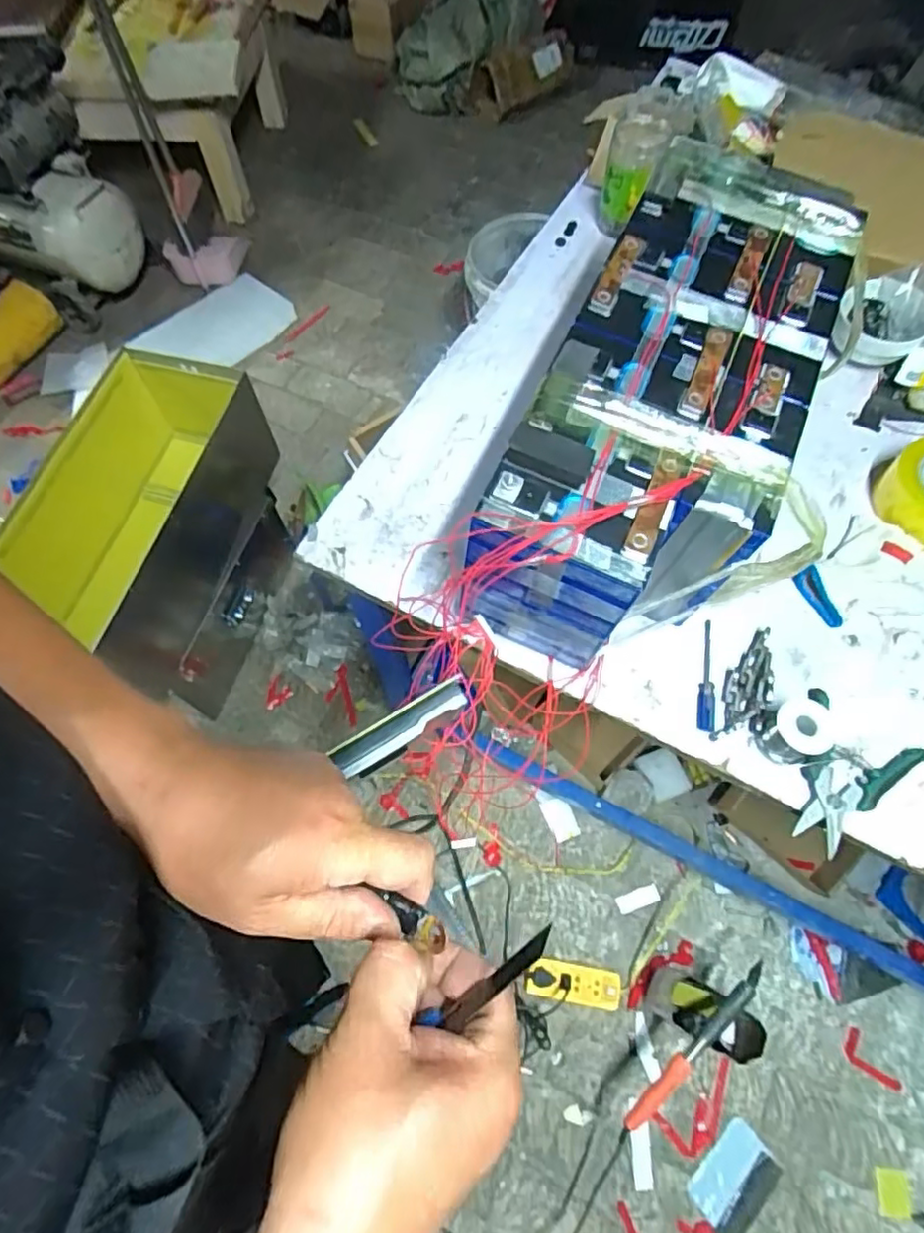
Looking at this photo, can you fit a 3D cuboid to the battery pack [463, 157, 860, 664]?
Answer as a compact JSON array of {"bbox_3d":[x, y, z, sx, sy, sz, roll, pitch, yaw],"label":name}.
[{"bbox_3d":[0.208,-0.206,0.650,0.219,0.188,0.511,22,67,11],"label":"battery pack"}]

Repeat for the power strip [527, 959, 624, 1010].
[{"bbox_3d":[0.209,0.690,1.185,0.175,0.033,0.069,8,66,5],"label":"power strip"}]

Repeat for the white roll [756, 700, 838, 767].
[{"bbox_3d":[0.329,0.115,0.623,0.055,0.053,0.056,0,65,1],"label":"white roll"}]

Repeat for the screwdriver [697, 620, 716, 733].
[{"bbox_3d":[0.261,0.062,0.677,0.015,0.011,0.124,7,65,4],"label":"screwdriver"}]

